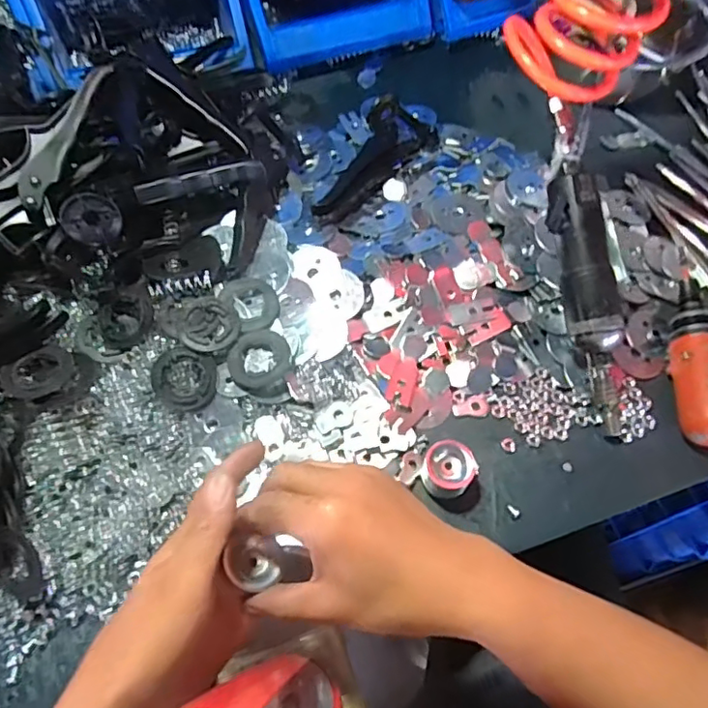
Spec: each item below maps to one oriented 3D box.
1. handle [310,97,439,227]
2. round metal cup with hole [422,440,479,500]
[{"bbox_3d":[0.010,-0.190,0.552,0.062,0.020,0.169,38,67,17],"label":"handle"},{"bbox_3d":[0.068,0.084,0.412,0.037,0.032,0.033,12,62,5],"label":"round metal cup with hole"}]

